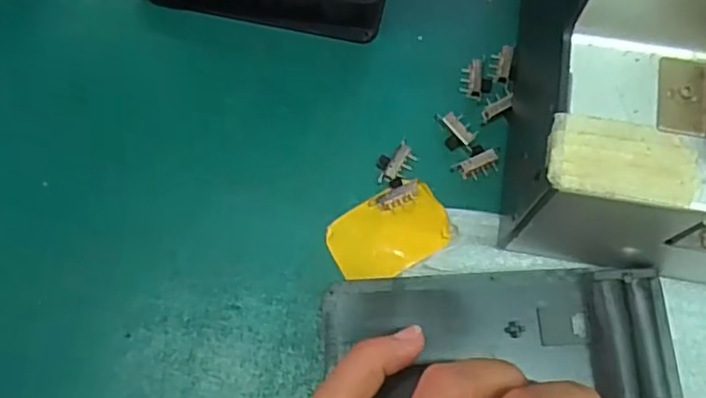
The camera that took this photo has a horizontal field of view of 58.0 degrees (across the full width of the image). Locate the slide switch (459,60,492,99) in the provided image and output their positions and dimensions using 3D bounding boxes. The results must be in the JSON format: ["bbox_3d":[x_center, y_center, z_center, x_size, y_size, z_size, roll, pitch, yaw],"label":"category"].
[{"bbox_3d":[0.055,-0.053,0.282,0.014,0.004,0.018,9,72,3],"label":"slide switch"}]

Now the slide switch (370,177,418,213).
[{"bbox_3d":[0.018,-0.002,0.267,0.021,0.004,0.012,-27,74,-8],"label":"slide switch"}]

